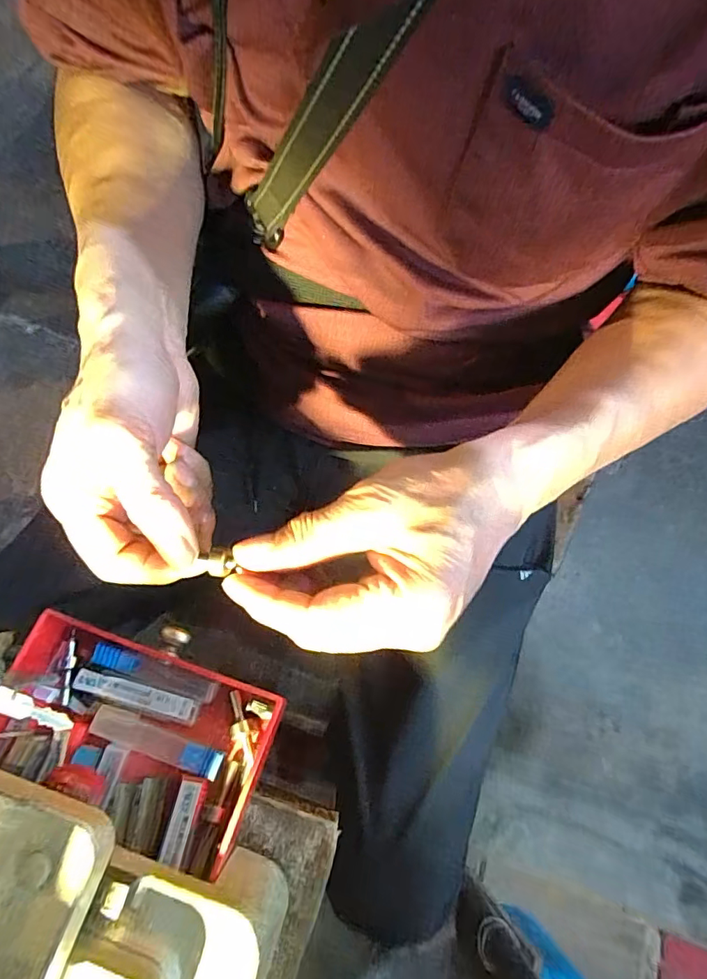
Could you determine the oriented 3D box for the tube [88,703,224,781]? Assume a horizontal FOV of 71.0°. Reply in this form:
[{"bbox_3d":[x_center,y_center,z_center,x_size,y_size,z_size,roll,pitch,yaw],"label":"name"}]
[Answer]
[{"bbox_3d":[-0.101,0.130,0.255,0.069,0.011,0.014,19,69,7],"label":"tube"}]

